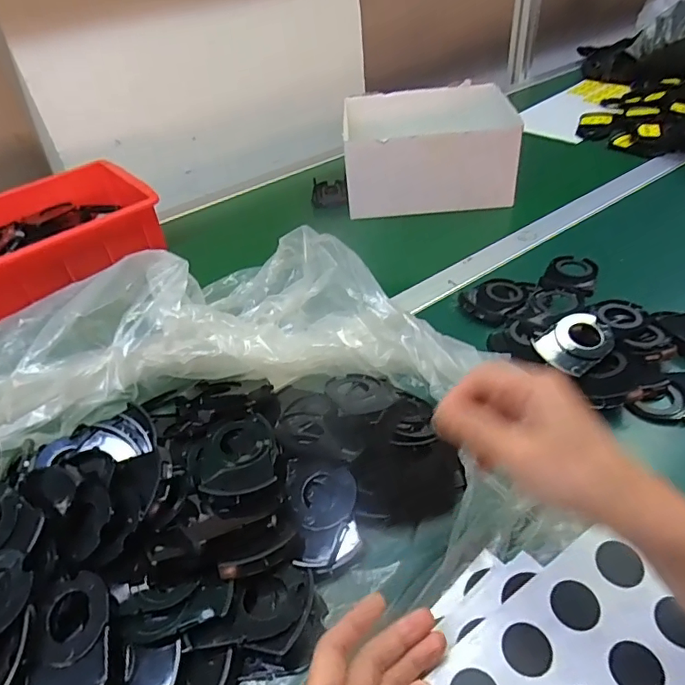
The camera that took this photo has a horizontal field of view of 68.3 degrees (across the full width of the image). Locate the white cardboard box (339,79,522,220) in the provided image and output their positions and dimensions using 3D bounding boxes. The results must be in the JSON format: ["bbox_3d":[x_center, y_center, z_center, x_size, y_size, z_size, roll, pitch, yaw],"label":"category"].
[{"bbox_3d":[0.127,-0.293,0.771,0.238,0.124,0.172,-1,41,5],"label":"white cardboard box"}]

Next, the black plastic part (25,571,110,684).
[{"bbox_3d":[-0.172,0.189,0.320,0.053,0.019,0.078,-7,62,-1],"label":"black plastic part"}]

